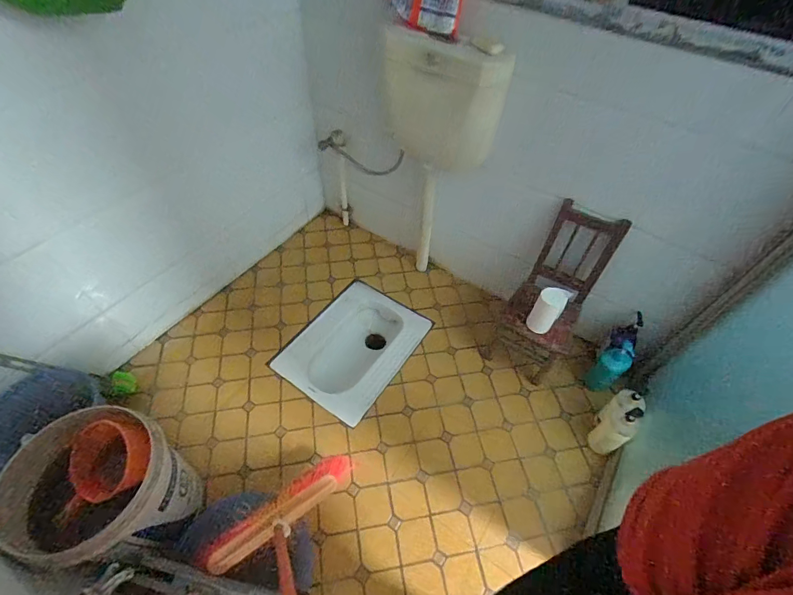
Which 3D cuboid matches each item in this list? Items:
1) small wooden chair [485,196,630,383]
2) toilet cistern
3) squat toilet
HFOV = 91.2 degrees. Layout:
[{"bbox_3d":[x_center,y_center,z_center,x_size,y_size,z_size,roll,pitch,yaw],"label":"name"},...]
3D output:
[{"bbox_3d":[0.512,0.028,1.312,0.233,0.562,0.351,30,57,19],"label":"small wooden chair"},{"bbox_3d":[0.118,-0.570,1.187,0.394,0.389,0.147,21,54,12],"label":"toilet cistern"},{"bbox_3d":[-0.165,0.222,1.568,0.407,0.156,0.538,30,56,18],"label":"squat toilet"}]

